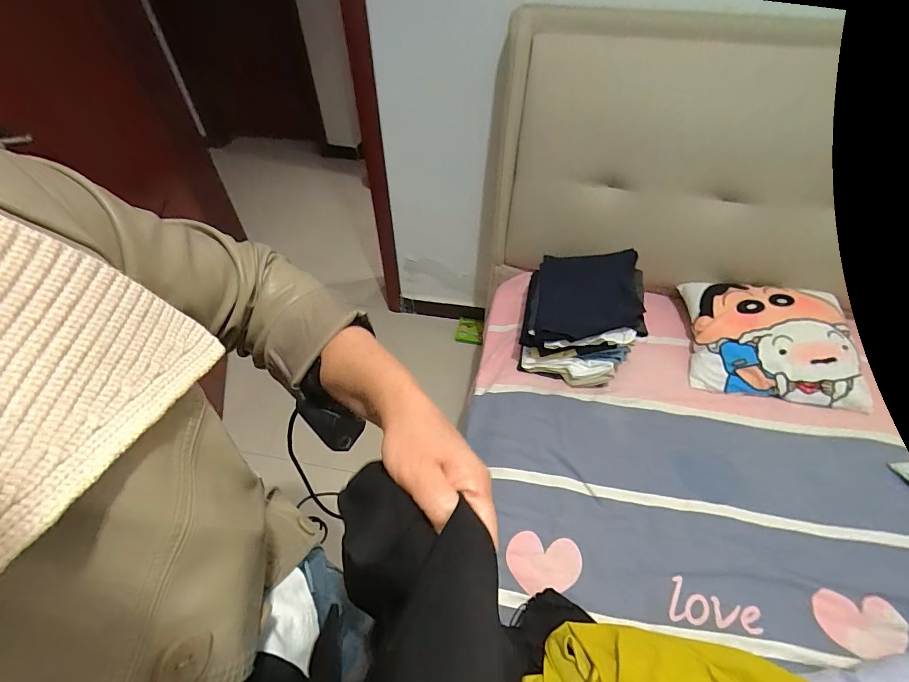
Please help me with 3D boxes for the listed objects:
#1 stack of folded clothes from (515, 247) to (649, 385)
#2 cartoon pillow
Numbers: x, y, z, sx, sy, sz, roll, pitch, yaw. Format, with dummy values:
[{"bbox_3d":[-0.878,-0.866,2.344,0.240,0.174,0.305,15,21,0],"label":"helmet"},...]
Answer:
[{"bbox_3d":[0.337,-0.078,1.082,0.286,0.227,0.336,13,50,12],"label":"stack of folded clothes"},{"bbox_3d":[0.854,-0.008,1.091,0.398,0.144,0.324,11,49,10],"label":"cartoon pillow"}]

